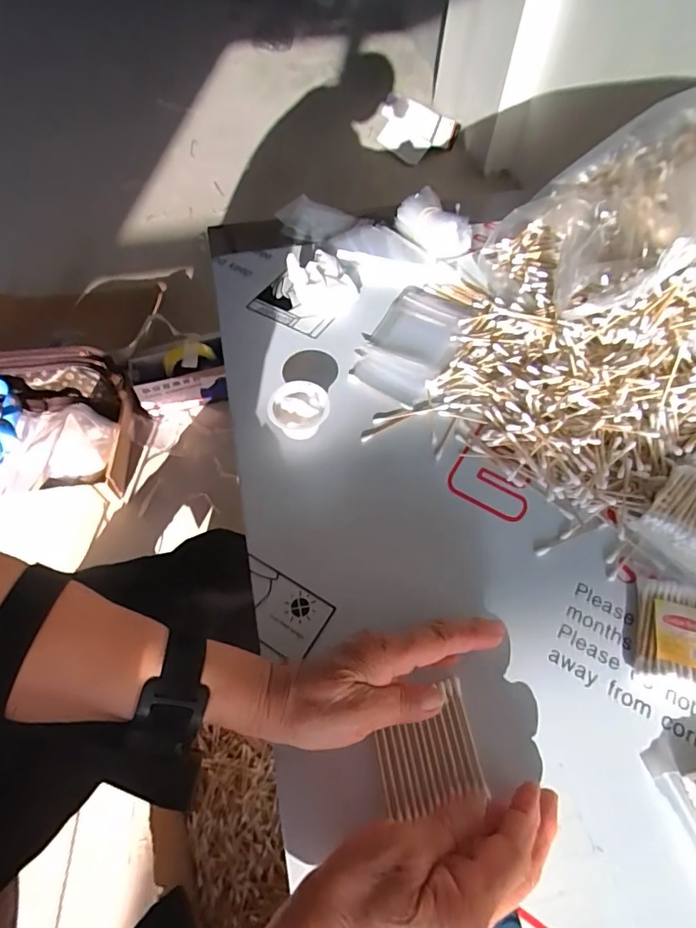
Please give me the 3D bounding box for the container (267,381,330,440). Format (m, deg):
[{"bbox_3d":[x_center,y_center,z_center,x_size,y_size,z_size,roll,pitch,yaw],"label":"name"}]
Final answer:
[{"bbox_3d":[-0.044,-0.047,0.458,0.051,0.029,0.050,1,57,-1],"label":"container"}]

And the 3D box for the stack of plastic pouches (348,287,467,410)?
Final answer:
[{"bbox_3d":[0.065,-0.126,0.518,0.083,0.015,0.152,21,59,12],"label":"stack of plastic pouches"}]

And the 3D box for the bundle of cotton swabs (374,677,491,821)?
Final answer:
[{"bbox_3d":[0.051,0.182,0.327,0.064,0.007,0.068,-7,57,-8],"label":"bundle of cotton swabs"}]

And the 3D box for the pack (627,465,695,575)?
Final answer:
[{"bbox_3d":[0.267,0.041,0.385,0.064,0.021,0.082,40,65,22],"label":"pack"}]

